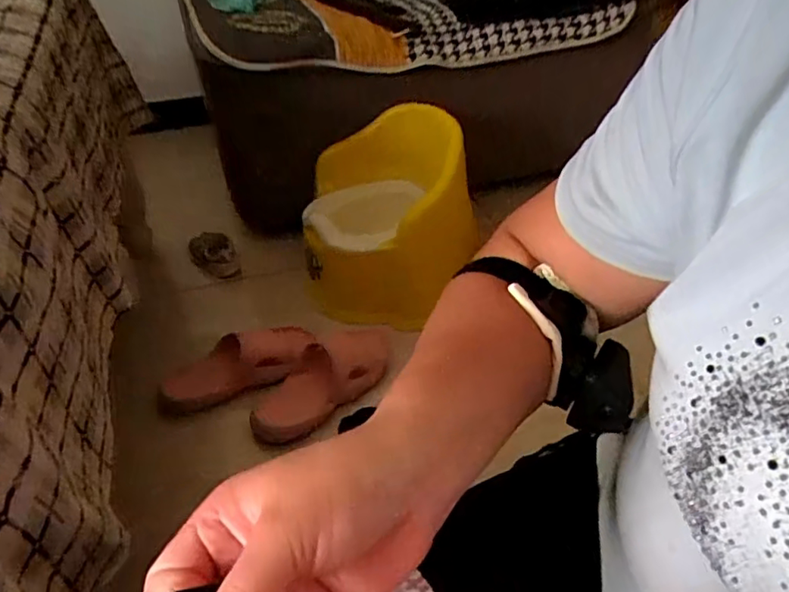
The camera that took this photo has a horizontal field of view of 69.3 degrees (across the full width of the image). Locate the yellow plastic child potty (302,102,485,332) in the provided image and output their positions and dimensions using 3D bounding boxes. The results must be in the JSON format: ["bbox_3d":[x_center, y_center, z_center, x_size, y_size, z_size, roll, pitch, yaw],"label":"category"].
[{"bbox_3d":[-0.009,-0.169,1.179,0.324,0.313,0.378,-3,39,-1],"label":"yellow plastic child potty"}]

